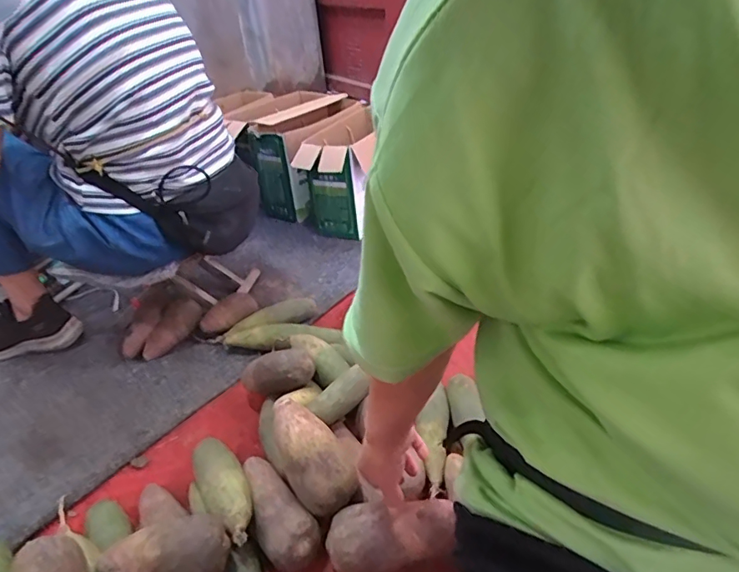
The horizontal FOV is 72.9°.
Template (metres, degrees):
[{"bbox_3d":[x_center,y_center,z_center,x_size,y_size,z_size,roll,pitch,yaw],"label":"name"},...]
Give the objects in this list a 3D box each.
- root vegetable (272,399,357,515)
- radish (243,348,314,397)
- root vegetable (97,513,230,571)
[{"bbox_3d":[-0.077,0.227,0.669,0.077,0.087,0.126,-20,36,-21],"label":"root vegetable"},{"bbox_3d":[-0.148,0.133,0.805,0.108,0.046,0.065,-14,34,-13],"label":"radish"},{"bbox_3d":[-0.225,0.298,0.549,0.126,0.056,0.061,-12,34,-10],"label":"root vegetable"}]

